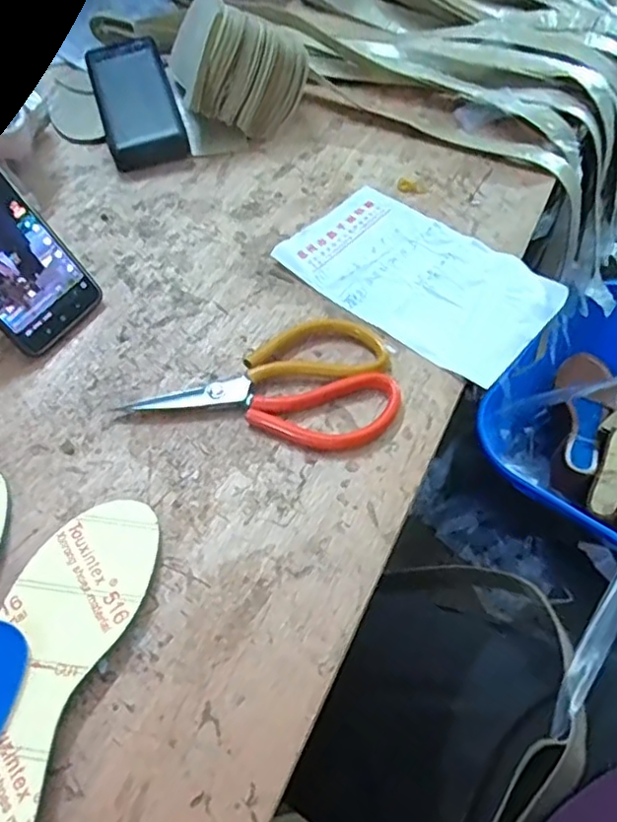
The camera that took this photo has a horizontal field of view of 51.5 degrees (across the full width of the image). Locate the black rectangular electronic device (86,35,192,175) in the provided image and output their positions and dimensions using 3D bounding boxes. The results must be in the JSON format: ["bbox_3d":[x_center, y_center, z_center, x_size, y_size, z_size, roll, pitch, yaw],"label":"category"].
[{"bbox_3d":[-0.169,-0.308,0.627,0.073,0.028,0.150,-12,69,-16],"label":"black rectangular electronic device"}]

